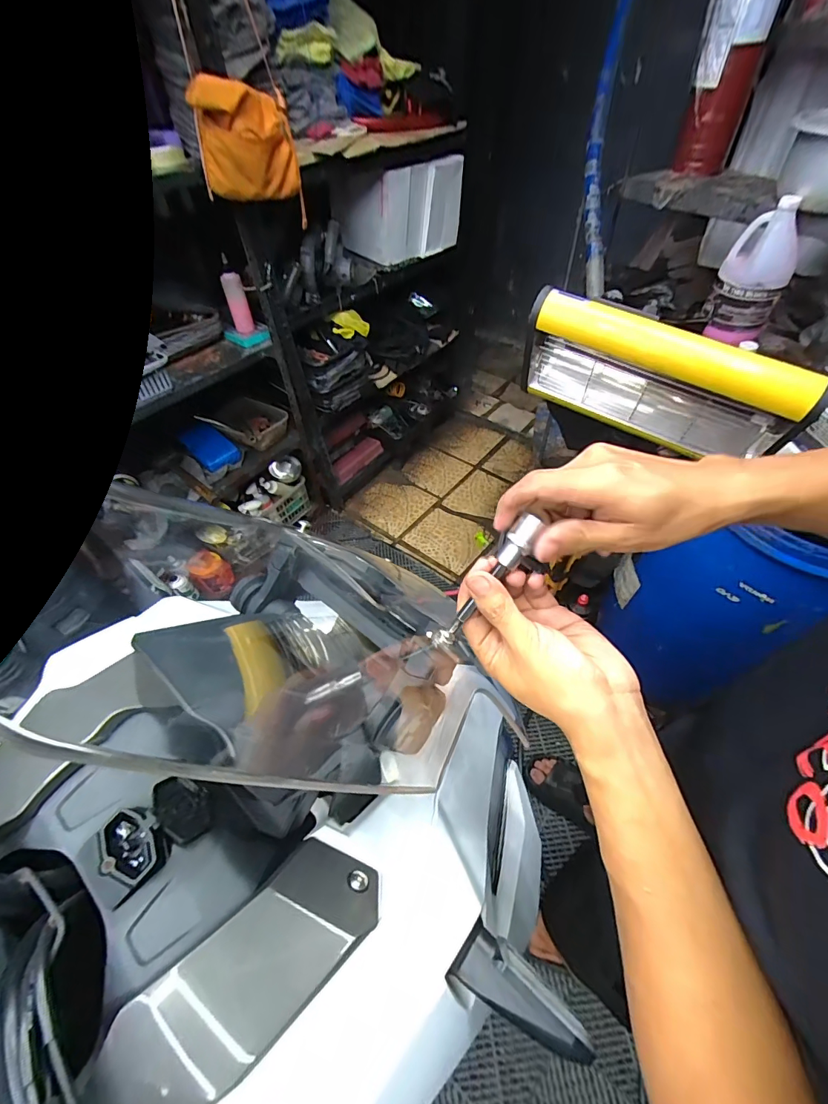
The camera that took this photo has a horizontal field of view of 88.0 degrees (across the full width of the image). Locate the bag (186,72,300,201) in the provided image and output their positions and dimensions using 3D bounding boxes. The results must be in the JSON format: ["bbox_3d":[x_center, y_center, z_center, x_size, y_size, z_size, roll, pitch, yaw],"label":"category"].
[{"bbox_3d":[-0.364,-0.904,0.948,0.205,0.192,0.063,-19,45,-18],"label":"bag"}]

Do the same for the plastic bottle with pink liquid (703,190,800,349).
[{"bbox_3d":[0.839,-0.680,1.056,0.151,0.259,0.142,27,56,22],"label":"plastic bottle with pink liquid"}]

